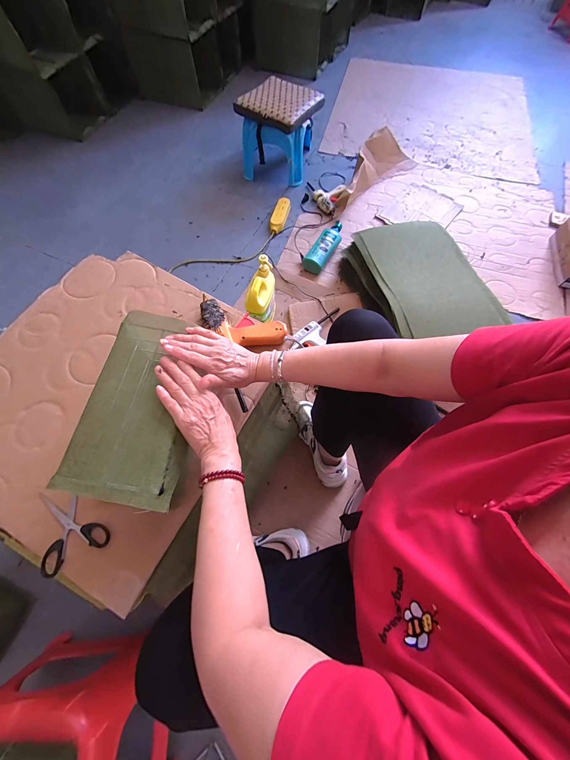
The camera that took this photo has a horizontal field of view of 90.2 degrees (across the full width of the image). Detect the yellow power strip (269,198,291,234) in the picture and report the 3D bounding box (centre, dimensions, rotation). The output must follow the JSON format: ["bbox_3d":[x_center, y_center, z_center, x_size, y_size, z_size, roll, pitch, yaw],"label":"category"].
[{"bbox_3d":[-0.021,-0.732,1.258,0.066,0.035,0.194,13,68,5],"label":"yellow power strip"}]

